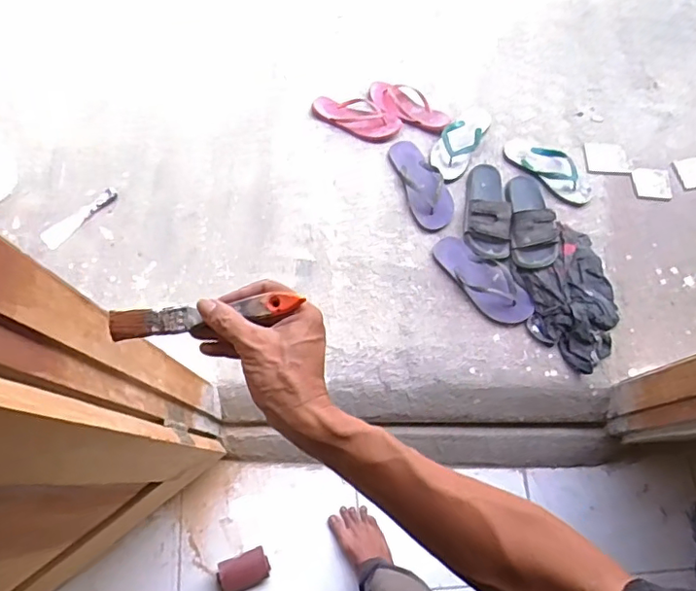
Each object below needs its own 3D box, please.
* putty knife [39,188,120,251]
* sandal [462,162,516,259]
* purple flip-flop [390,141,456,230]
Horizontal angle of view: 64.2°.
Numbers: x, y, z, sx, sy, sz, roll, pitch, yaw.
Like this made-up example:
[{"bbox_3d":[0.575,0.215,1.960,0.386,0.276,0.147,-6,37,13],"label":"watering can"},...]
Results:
[{"bbox_3d":[-0.666,-0.198,1.378,0.056,0.013,0.208,39,75,10],"label":"putty knife"},{"bbox_3d":[0.344,-0.219,1.356,0.107,0.054,0.261,6,71,1],"label":"sandal"},{"bbox_3d":[0.189,-0.294,1.404,0.101,0.036,0.268,-16,73,-7],"label":"purple flip-flop"}]

